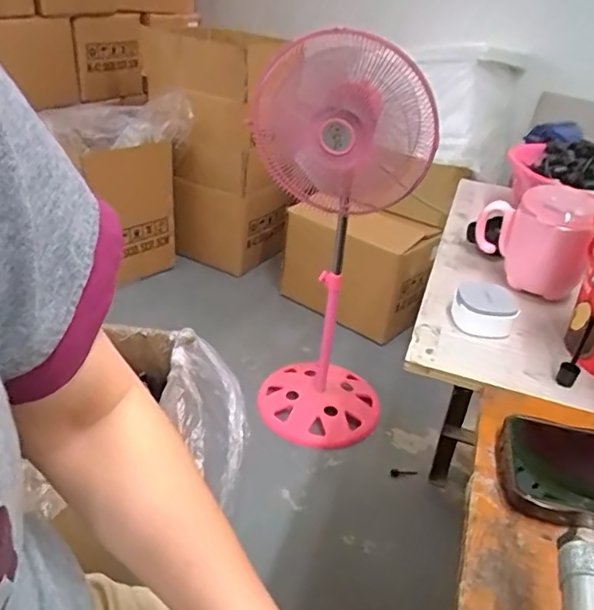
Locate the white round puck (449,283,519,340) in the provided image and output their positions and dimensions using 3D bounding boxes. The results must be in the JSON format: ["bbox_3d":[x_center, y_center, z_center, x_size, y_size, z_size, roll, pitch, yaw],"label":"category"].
[{"bbox_3d":[0.171,0.003,0.522,0.055,0.035,0.050,4,32,-3],"label":"white round puck"}]

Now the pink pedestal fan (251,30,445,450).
[{"bbox_3d":[0.063,-0.101,1.223,0.334,0.839,0.257,9,33,4],"label":"pink pedestal fan"}]

